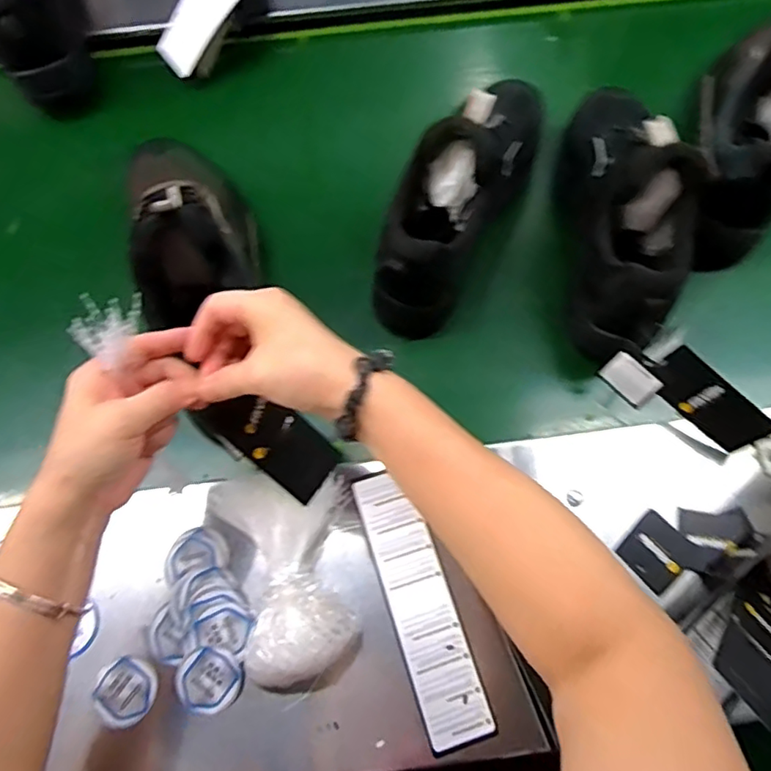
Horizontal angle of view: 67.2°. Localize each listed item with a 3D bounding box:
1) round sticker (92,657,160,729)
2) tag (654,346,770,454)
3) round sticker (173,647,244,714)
[{"bbox_3d":[-0.203,0.237,0.450,0.047,0.010,0.046,0,71,0],"label":"round sticker"},{"bbox_3d":[0.277,0.016,0.498,0.099,0.051,0.009,43,45,7],"label":"tag"},{"bbox_3d":[-0.137,0.228,0.449,0.047,0.009,0.047,27,73,9],"label":"round sticker"}]

